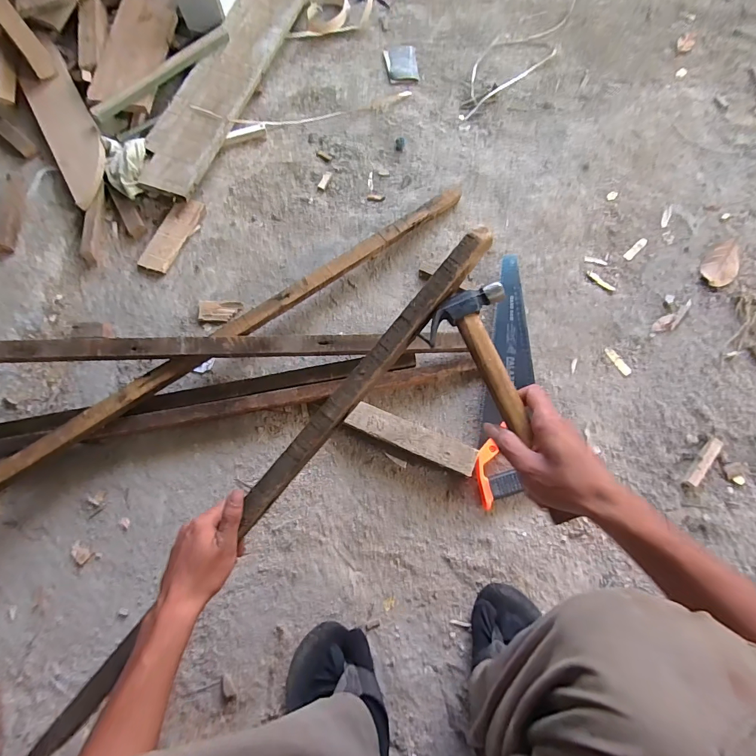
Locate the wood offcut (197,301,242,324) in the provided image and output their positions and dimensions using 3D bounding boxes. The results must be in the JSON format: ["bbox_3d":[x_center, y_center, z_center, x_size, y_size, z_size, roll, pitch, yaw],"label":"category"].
[{"bbox_3d":[-0.298,-0.125,0.732,0.078,0.009,0.044,1,71,3],"label":"wood offcut"}]

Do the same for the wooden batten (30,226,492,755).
[{"bbox_3d":[-0.136,0.140,0.443,0.041,0.021,0.764,41,94,13],"label":"wooden batten"}]

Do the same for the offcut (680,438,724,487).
[{"bbox_3d":[0.495,0.128,0.593,0.017,0.013,0.091,38,77,14],"label":"offcut"}]

